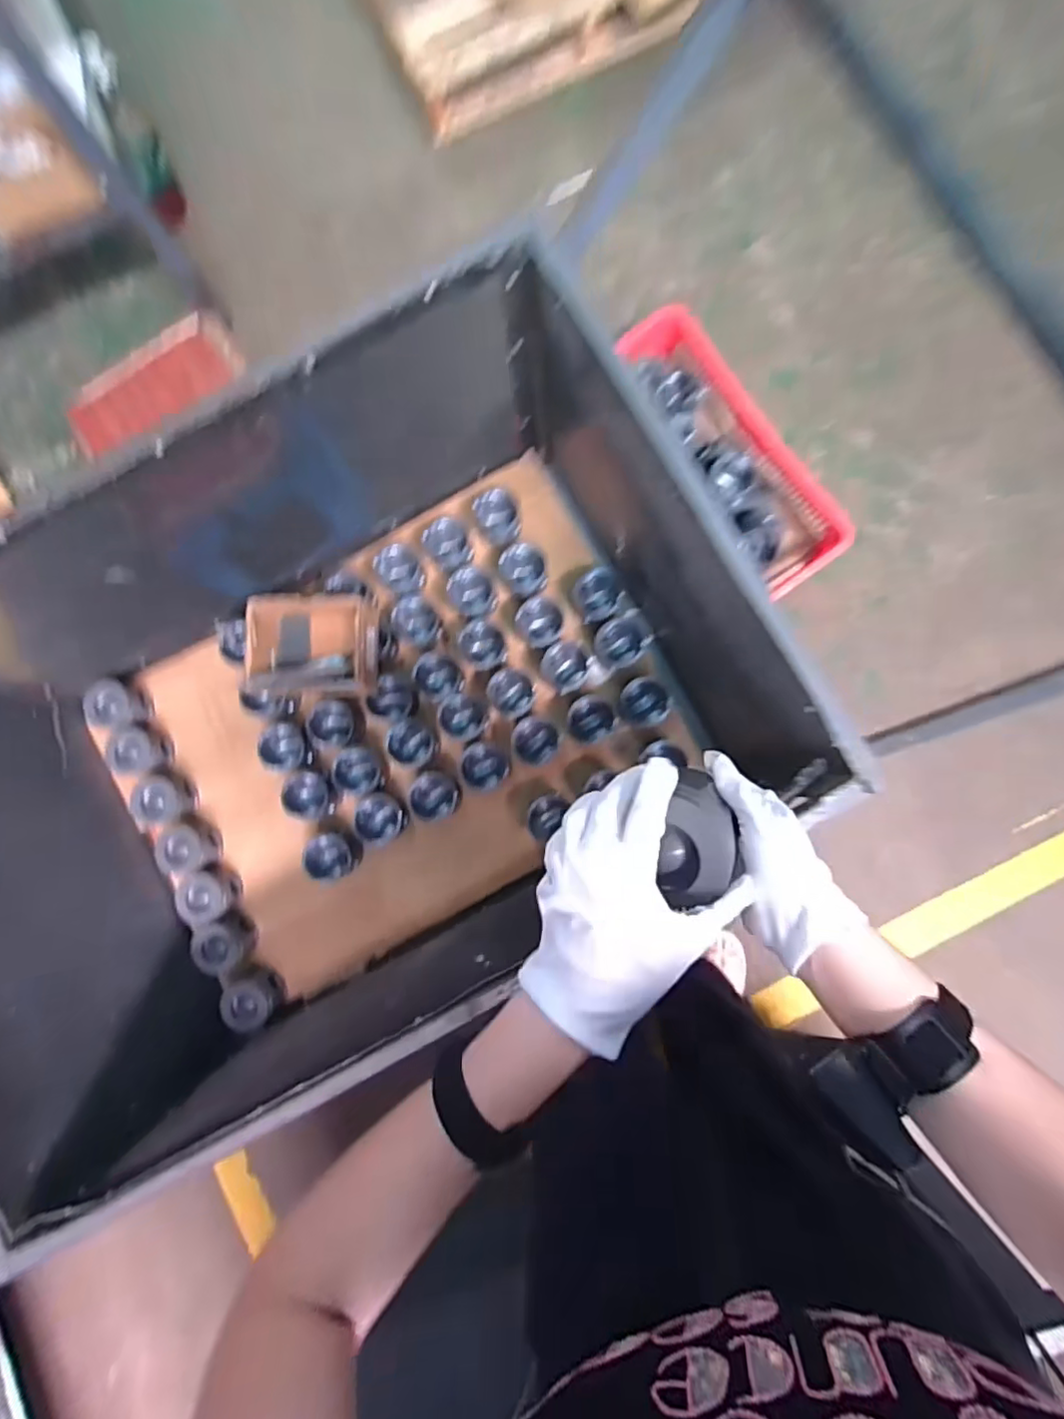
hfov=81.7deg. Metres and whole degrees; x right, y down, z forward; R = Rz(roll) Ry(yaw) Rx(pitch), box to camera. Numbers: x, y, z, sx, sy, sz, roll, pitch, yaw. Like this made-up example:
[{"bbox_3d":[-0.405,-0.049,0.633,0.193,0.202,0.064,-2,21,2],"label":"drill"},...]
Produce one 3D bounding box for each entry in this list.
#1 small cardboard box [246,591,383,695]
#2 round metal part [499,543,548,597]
[{"bbox_3d":[-0.379,-0.118,1.104,0.211,0.136,0.190,-1,85,3],"label":"small cardboard box"},{"bbox_3d":[-0.014,-0.255,1.146,0.084,0.060,0.102,-27,85,0],"label":"round metal part"}]

